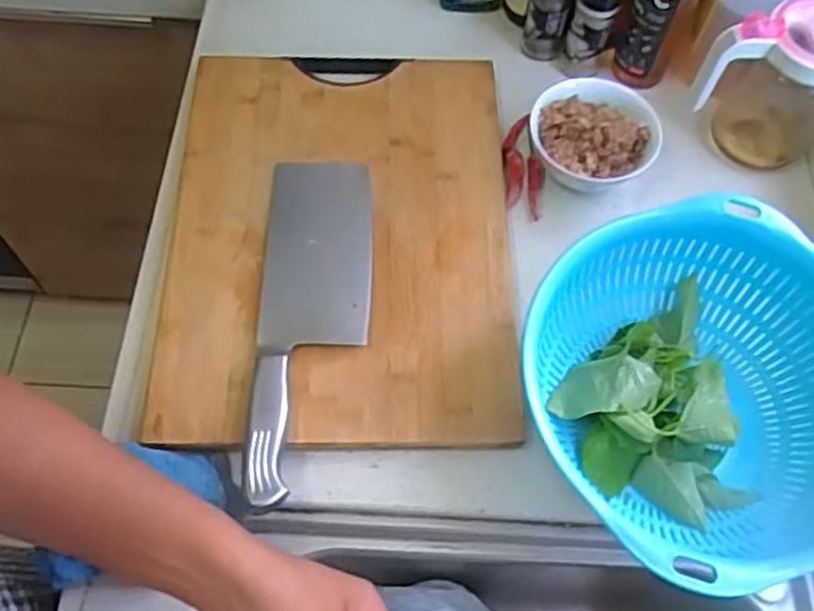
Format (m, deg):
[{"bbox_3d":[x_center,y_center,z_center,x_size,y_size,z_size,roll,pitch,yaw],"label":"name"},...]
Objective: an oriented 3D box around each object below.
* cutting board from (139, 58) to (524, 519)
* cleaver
[{"bbox_3d":[-0.057,-0.065,0.628,0.277,0.020,0.382,-1,62,-2],"label":"cutting board"},{"bbox_3d":[-0.073,0.002,0.573,0.086,0.038,0.297,1,62,-2],"label":"cleaver"}]

